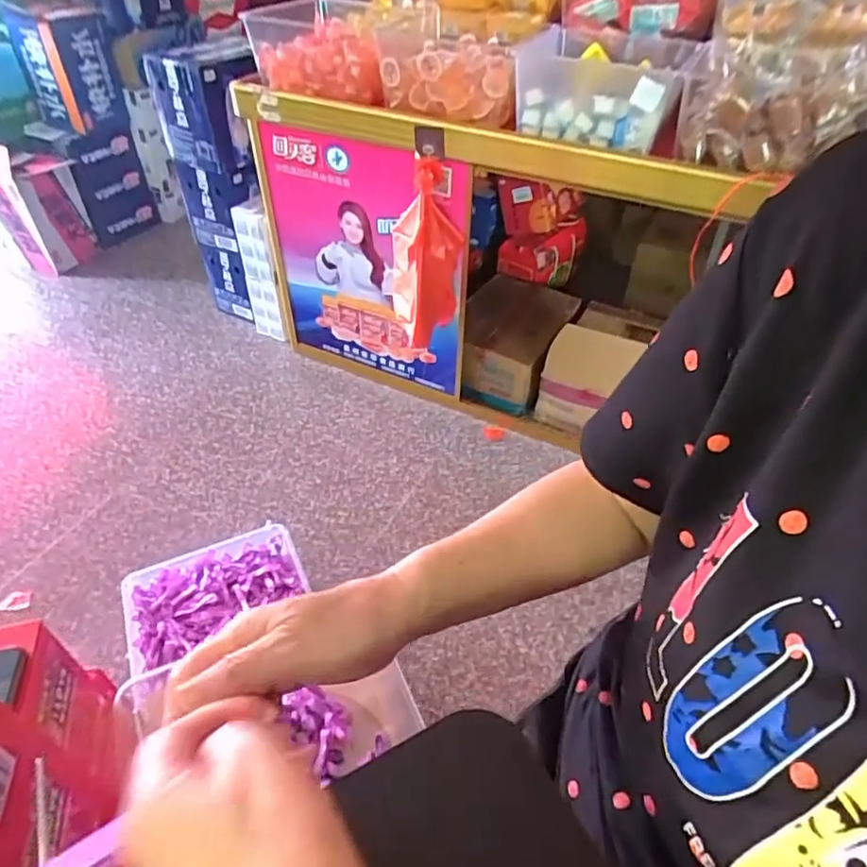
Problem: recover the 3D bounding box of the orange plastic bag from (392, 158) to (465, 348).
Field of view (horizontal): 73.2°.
[{"bbox_3d":[-0.010,-0.366,1.275,0.149,0.408,0.200,-3,44,-5],"label":"orange plastic bag"}]

